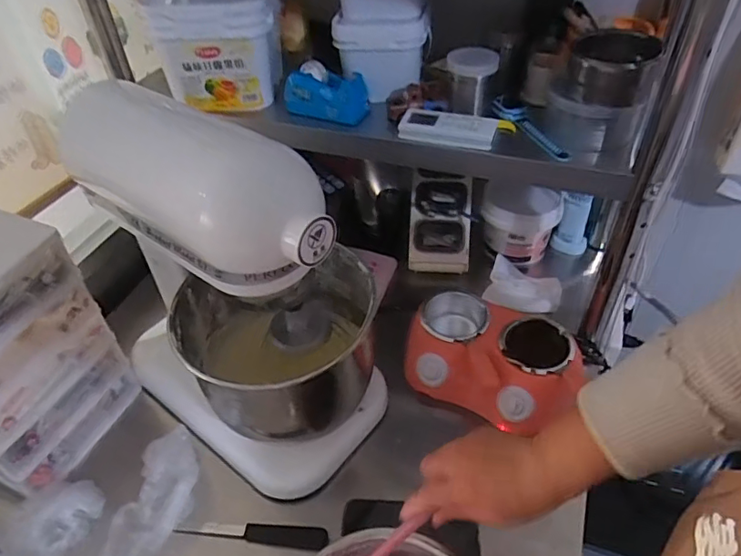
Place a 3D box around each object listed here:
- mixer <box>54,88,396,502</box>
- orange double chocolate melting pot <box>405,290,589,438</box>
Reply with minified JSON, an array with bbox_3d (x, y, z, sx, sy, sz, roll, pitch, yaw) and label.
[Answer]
[{"bbox_3d":[-0.170,0.008,0.659,0.346,0.410,0.219,29,52,30],"label":"mixer"},{"bbox_3d":[0.172,0.110,0.760,0.239,0.074,0.155,15,46,19],"label":"orange double chocolate melting pot"}]

